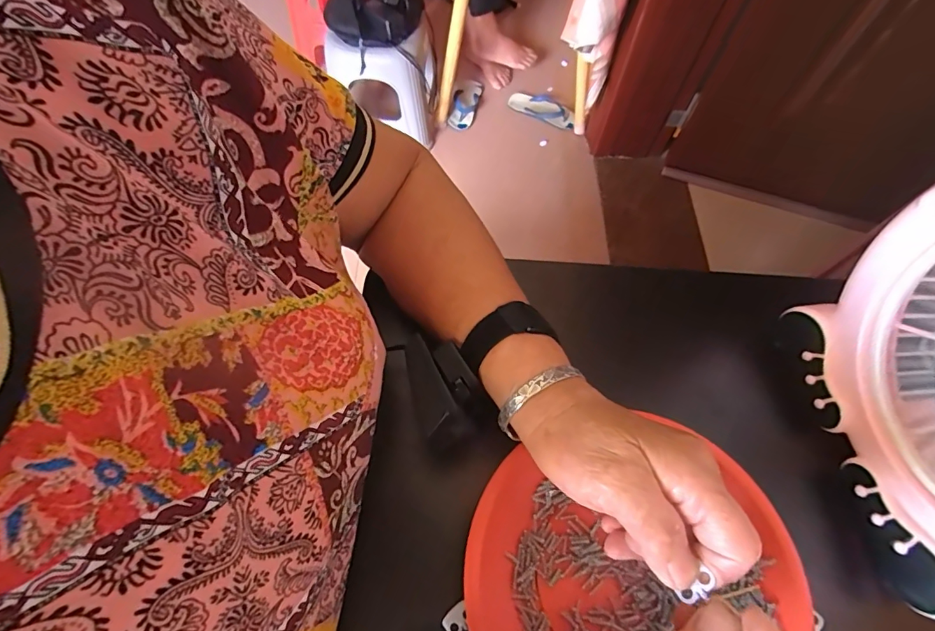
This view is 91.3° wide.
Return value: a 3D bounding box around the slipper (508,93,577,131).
[{"bbox_3d":[0.263,-0.708,1.571,0.247,0.037,0.113,27,65,10],"label":"slipper"}]

